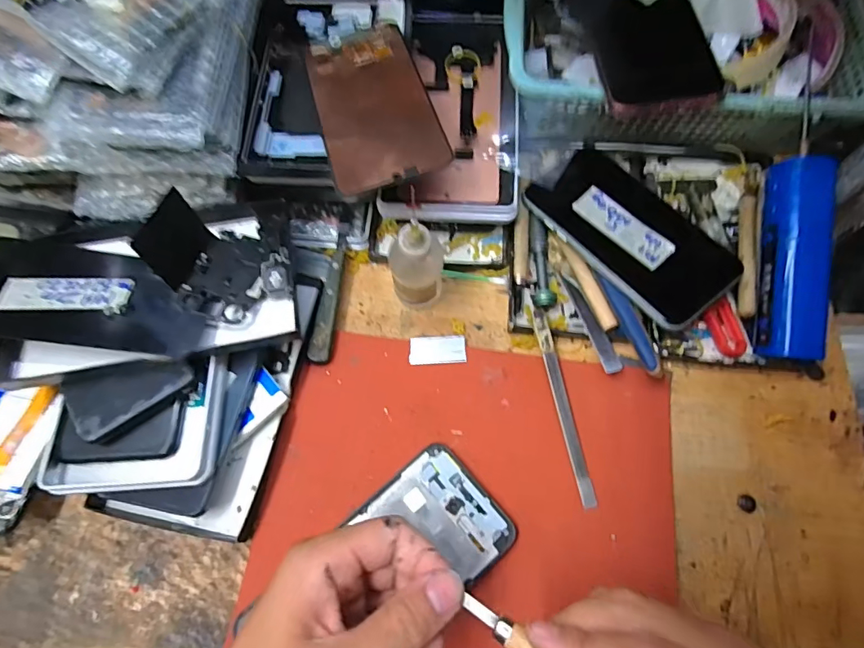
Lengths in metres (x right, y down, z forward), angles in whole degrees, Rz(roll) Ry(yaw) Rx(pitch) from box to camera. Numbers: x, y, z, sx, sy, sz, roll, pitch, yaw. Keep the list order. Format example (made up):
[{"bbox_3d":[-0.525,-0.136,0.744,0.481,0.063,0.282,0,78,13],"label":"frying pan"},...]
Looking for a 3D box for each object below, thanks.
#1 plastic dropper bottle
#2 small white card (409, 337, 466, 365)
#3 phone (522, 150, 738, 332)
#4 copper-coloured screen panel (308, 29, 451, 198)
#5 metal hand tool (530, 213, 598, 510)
[{"bbox_3d":[-0.009,-0.045,0.303,0.033,0.129,0.035,-1,69,1],"label":"plastic dropper bottle"},{"bbox_3d":[0.004,0.018,0.340,0.039,0.004,0.020,-2,69,0],"label":"small white card"},{"bbox_3d":[0.138,-0.063,0.342,0.070,0.012,0.142,-40,70,-2],"label":"phone"},{"bbox_3d":[-0.039,-0.144,0.317,0.071,0.004,0.134,-16,65,-6],"label":"copper-coloured screen panel"},{"bbox_3d":[0.084,0.018,0.332,0.022,0.007,0.202,-4,69,-1],"label":"metal hand tool"}]

